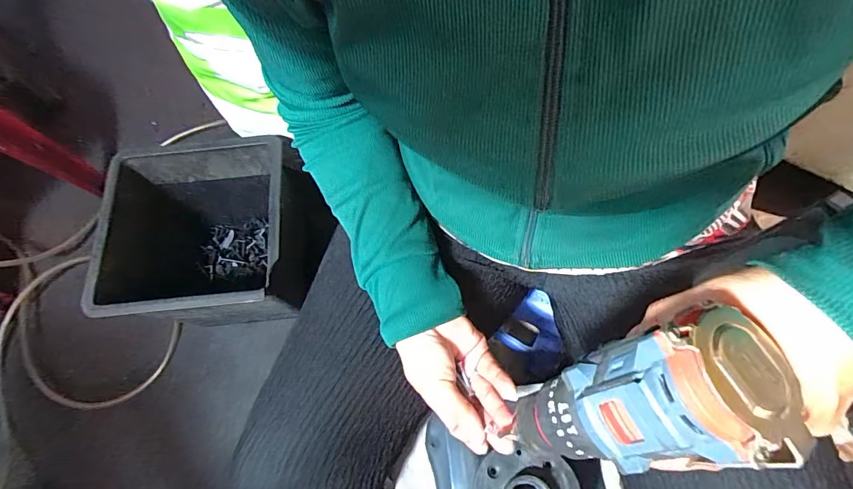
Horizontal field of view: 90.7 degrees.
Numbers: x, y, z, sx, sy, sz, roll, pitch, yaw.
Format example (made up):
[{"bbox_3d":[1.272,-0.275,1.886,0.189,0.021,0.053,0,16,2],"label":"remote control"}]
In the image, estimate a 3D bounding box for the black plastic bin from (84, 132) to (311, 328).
[{"bbox_3d":[-0.337,-0.001,0.699,0.269,0.231,0.283,-6,67,1],"label":"black plastic bin"}]

